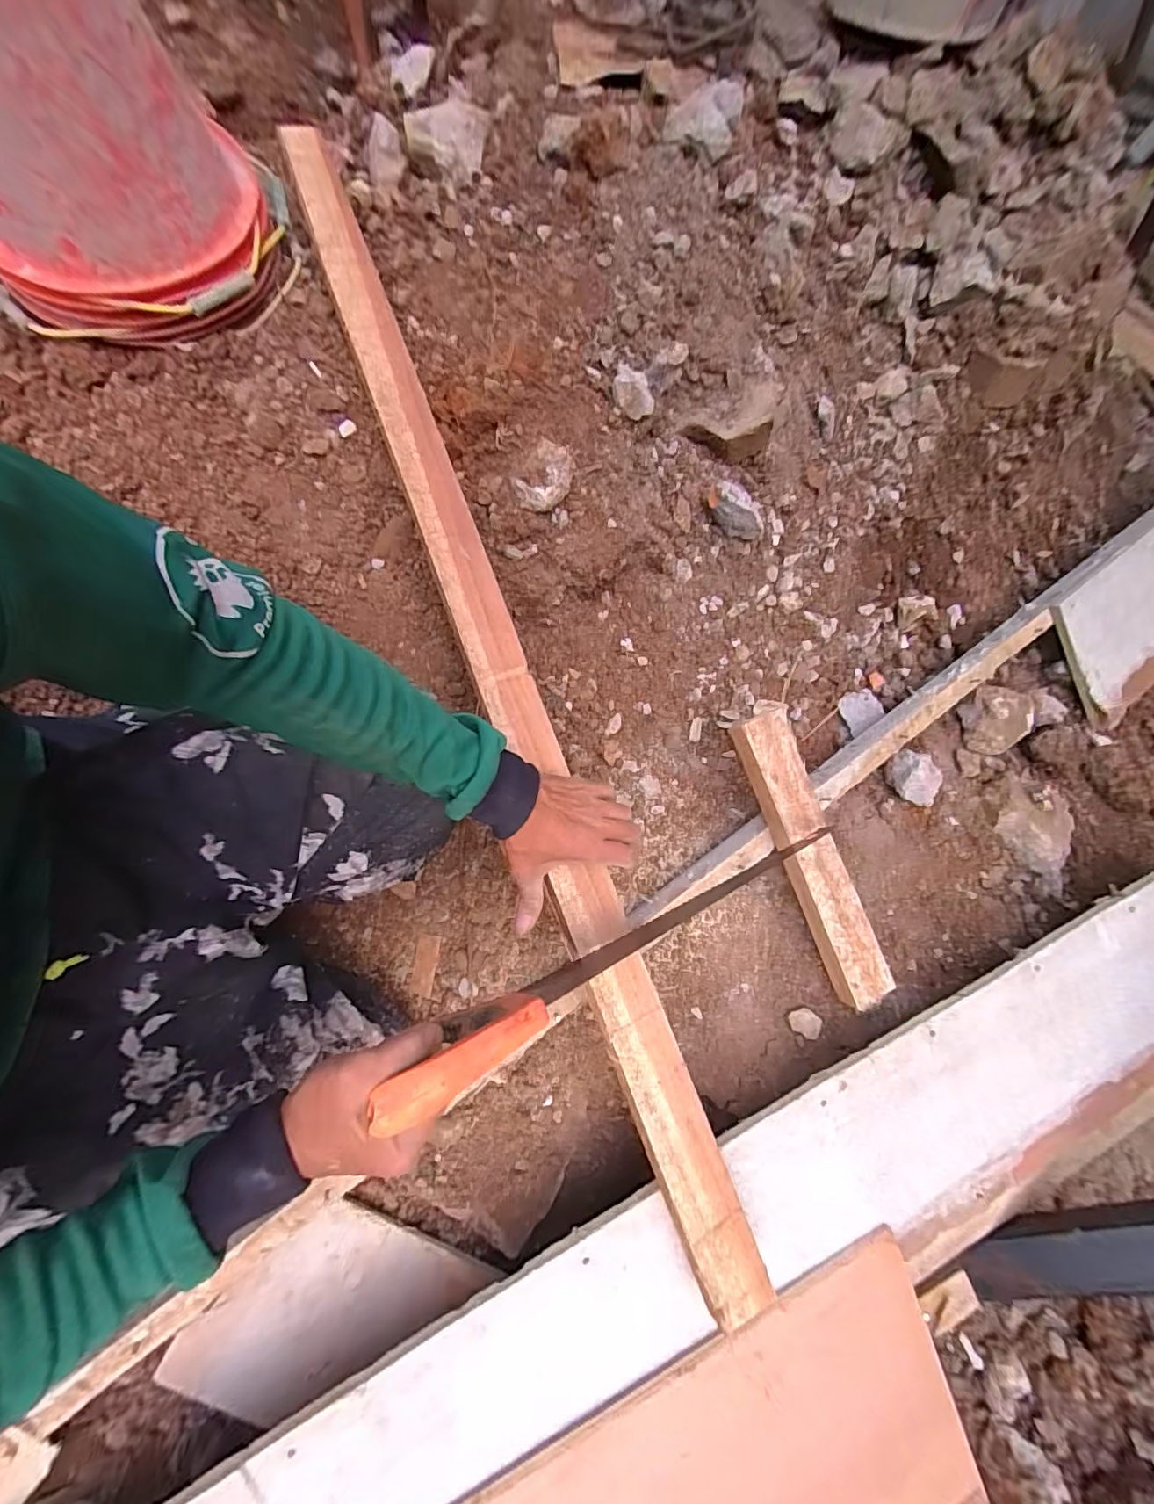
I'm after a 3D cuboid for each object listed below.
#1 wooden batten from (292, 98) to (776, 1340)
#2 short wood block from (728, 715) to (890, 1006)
[{"bbox_3d":[-0.089,-0.112,0.546,0.069,0.031,1.303,-20,82,-8],"label":"wooden batten"},{"bbox_3d":[0.277,0.124,0.622,0.064,0.027,0.347,-20,86,-8],"label":"short wood block"}]

